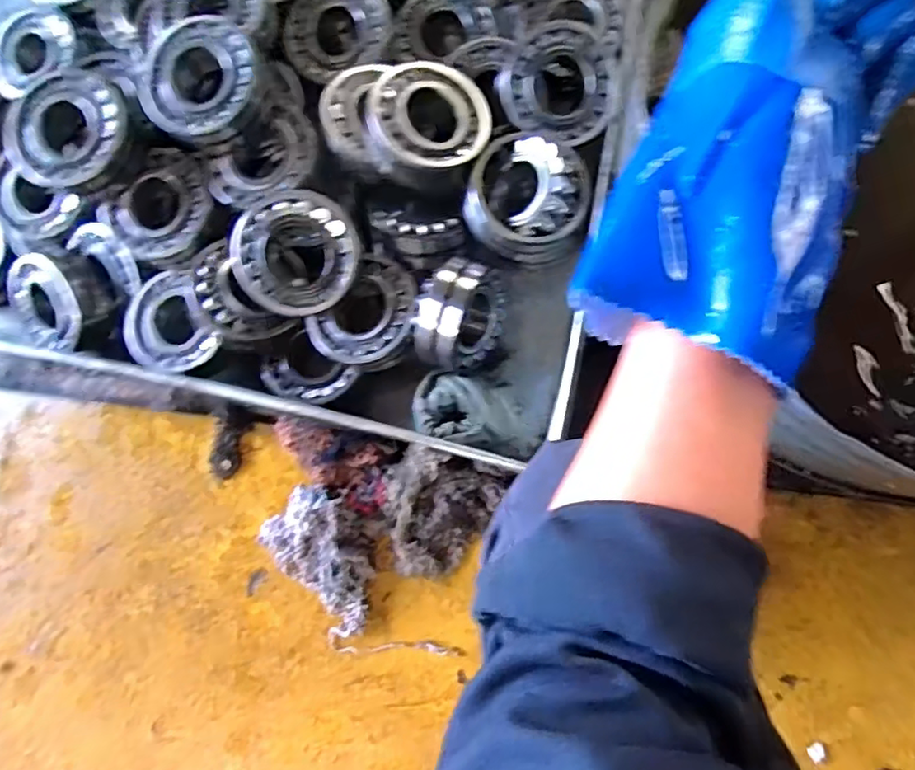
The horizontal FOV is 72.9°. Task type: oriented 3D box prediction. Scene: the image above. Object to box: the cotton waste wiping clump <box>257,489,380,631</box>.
[{"bbox_3d":[-0.152,0.205,0.751,0.170,0.057,0.134,44,93,9],"label":"cotton waste wiping clump"}]

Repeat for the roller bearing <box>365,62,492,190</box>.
[{"bbox_3d":[-0.028,-0.250,0.588,0.112,0.039,0.109,2,82,-16],"label":"roller bearing"}]

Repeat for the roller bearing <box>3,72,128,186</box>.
[{"bbox_3d":[-0.354,-0.234,0.568,0.101,0.033,0.105,-1,85,9],"label":"roller bearing"}]

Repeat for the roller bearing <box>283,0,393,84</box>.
[{"bbox_3d":[-0.124,-0.373,0.645,0.109,0.029,0.092,-14,104,5],"label":"roller bearing"}]

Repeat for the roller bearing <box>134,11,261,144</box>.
[{"bbox_3d":[-0.237,-0.283,0.568,0.108,0.035,0.101,-1,85,9],"label":"roller bearing"}]

